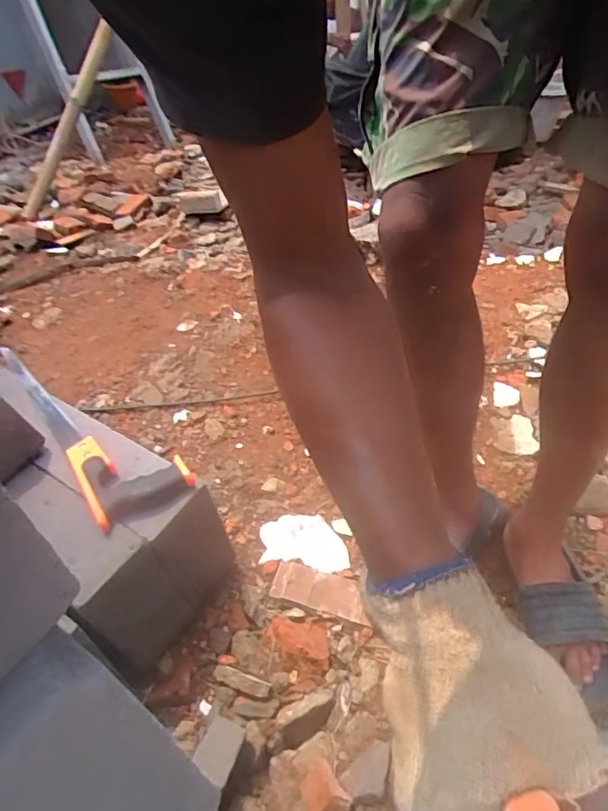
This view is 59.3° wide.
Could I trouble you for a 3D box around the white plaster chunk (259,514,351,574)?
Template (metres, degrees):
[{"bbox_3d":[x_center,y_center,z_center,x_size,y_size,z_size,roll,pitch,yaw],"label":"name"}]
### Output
[{"bbox_3d":[0.000,0.211,0.829,0.140,0.011,0.090,6,46,11],"label":"white plaster chunk"}]

